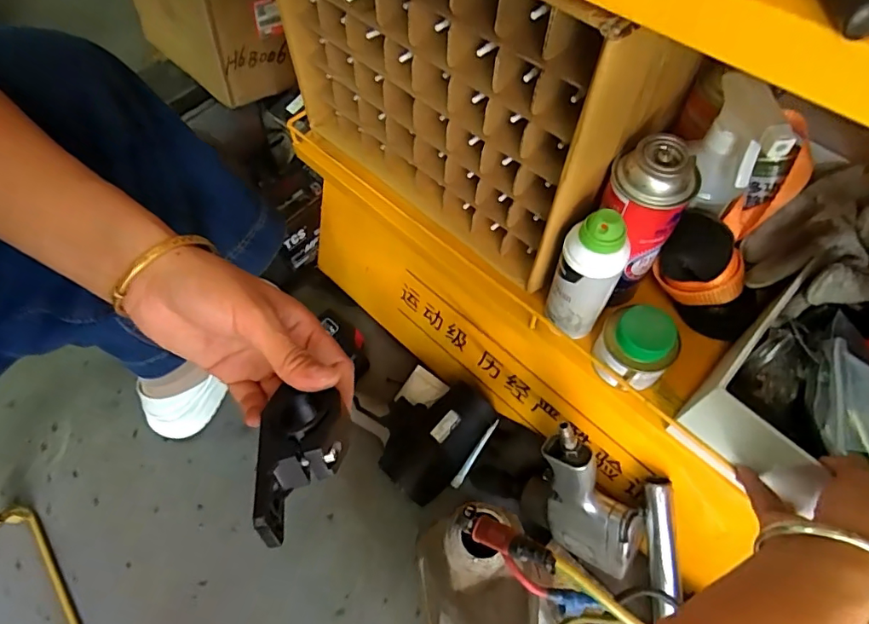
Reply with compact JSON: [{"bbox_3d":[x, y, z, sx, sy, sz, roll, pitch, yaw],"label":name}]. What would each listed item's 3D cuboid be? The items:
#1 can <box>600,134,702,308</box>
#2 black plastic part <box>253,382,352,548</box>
[{"bbox_3d":[0.172,-0.073,0.443,0.058,0.161,0.059,-1,60,2],"label":"can"},{"bbox_3d":[-0.065,0.070,0.235,0.040,0.019,0.068,6,62,7],"label":"black plastic part"}]

